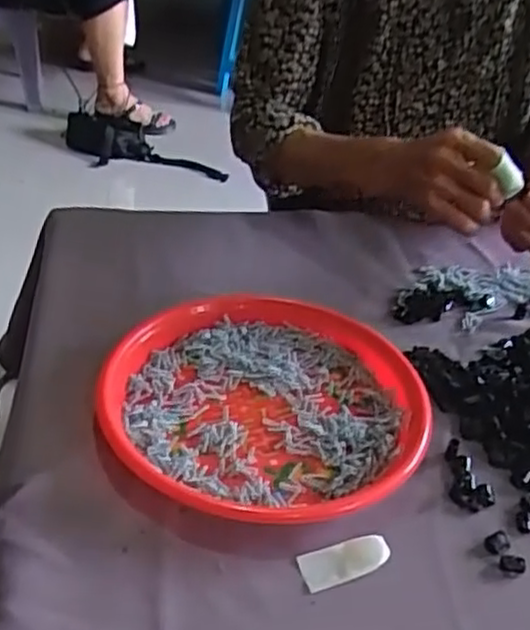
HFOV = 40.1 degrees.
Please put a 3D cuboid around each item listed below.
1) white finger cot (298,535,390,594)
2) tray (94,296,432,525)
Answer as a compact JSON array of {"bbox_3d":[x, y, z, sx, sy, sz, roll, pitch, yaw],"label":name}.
[{"bbox_3d":[0.050,0.152,0.452,0.056,0.008,0.024,-9,38,-18],"label":"white finger cot"},{"bbox_3d":[0.004,0.062,0.551,0.236,0.030,0.236,22,40,23],"label":"tray"}]

